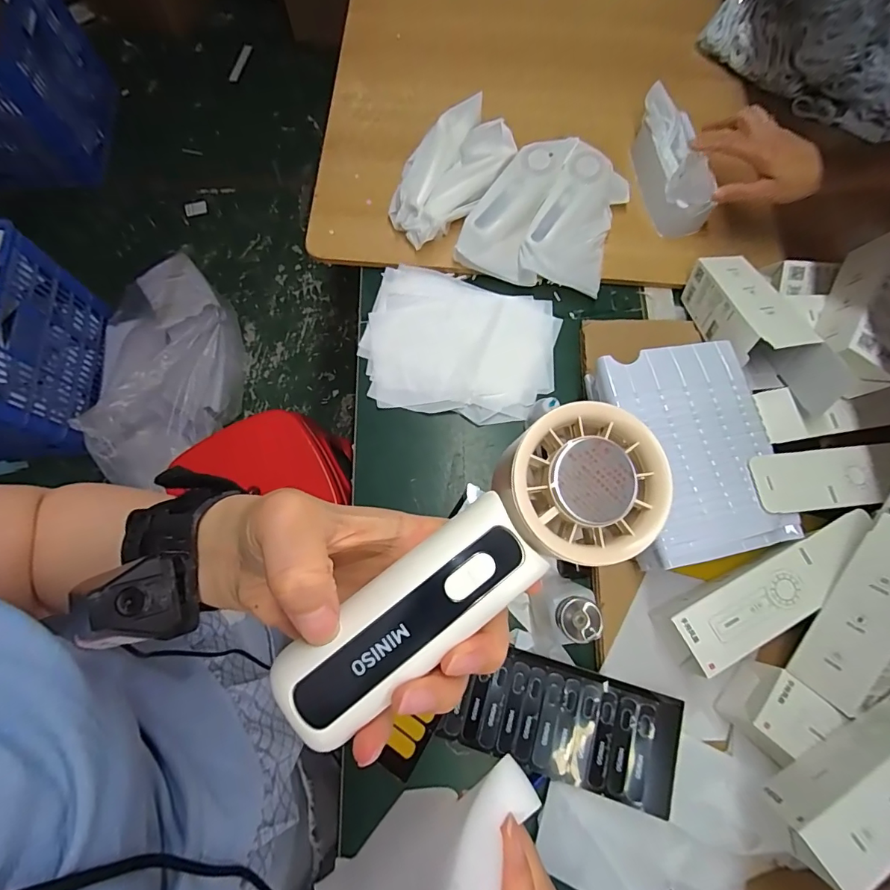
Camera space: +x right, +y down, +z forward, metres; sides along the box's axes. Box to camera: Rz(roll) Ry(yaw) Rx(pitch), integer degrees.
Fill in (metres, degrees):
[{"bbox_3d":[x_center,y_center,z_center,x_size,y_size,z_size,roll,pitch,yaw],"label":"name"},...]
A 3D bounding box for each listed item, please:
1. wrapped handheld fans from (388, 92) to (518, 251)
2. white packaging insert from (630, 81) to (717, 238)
[{"bbox_3d":[-0.002,-0.381,0.645,0.121,0.079,0.188,43,78,10],"label":"wrapped handheld fans"},{"bbox_3d":[0.324,-0.402,0.655,0.083,0.078,0.176,-5,75,-3],"label":"white packaging insert"}]

